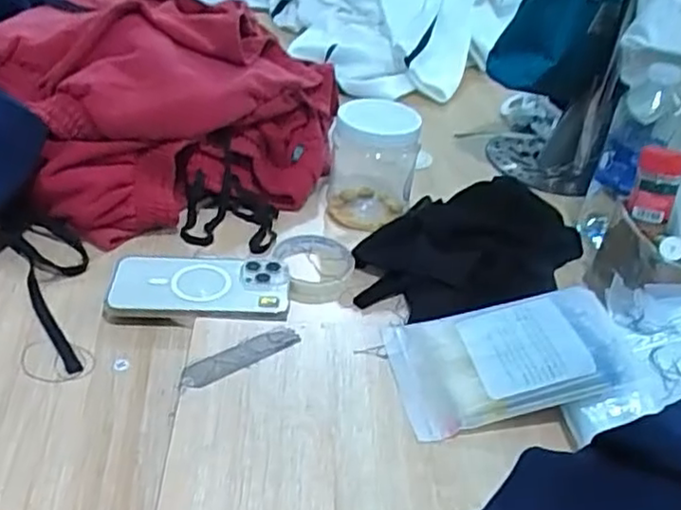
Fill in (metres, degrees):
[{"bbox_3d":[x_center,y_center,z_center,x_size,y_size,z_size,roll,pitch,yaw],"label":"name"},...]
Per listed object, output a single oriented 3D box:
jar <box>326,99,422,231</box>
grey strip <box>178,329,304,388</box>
[{"bbox_3d":[0.038,-0.109,0.780,0.096,0.126,0.114,7,36,0],"label":"jar"},{"bbox_3d":[-0.078,0.079,0.532,0.099,0.004,0.021,-20,54,-33],"label":"grey strip"}]

